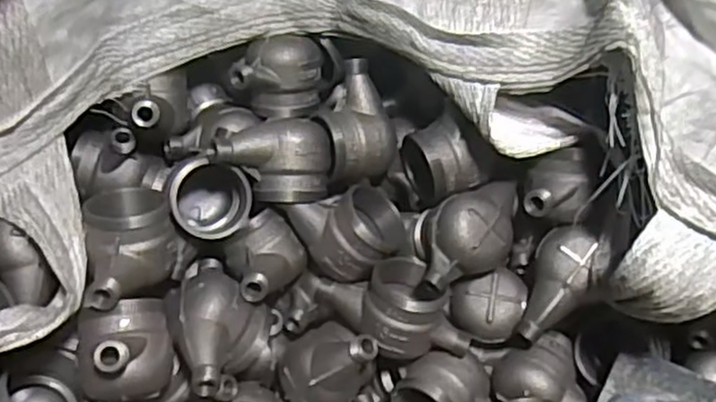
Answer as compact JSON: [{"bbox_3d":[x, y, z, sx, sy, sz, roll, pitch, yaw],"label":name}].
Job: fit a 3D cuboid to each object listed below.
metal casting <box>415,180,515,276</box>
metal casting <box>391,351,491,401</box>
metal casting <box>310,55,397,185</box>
[{"bbox_3d":[0.115,0.026,0.719,0.102,0.061,0.080,-7,49,-3],"label":"metal casting"},{"bbox_3d":[0.088,0.198,0.727,0.088,0.069,0.084,27,55,24],"label":"metal casting"},{"bbox_3d":[-0.006,-0.079,0.740,0.081,0.083,0.086,-1,49,2],"label":"metal casting"}]

